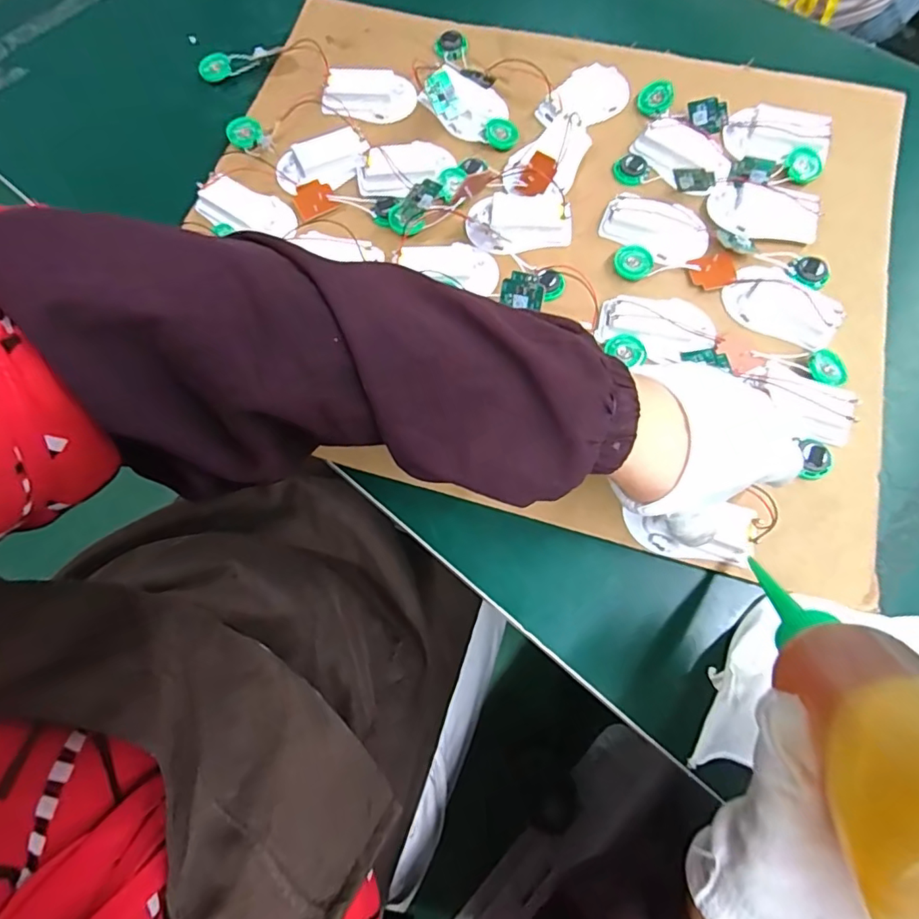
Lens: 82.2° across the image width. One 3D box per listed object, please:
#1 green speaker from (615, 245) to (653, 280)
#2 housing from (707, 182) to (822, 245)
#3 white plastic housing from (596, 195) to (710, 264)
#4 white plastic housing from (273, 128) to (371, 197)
[{"bbox_3d":[0.131,-0.149,0.396,0.027,0.005,0.025,15,95,14],"label":"green speaker"},{"bbox_3d":[0.233,-0.188,0.401,0.075,0.015,0.039,9,72,4],"label":"housing"},{"bbox_3d":[0.149,-0.175,0.402,0.078,0.018,0.043,17,72,7],"label":"white plastic housing"},{"bbox_3d":[-0.112,-0.242,0.429,0.074,0.016,0.042,-16,72,-4],"label":"white plastic housing"}]

